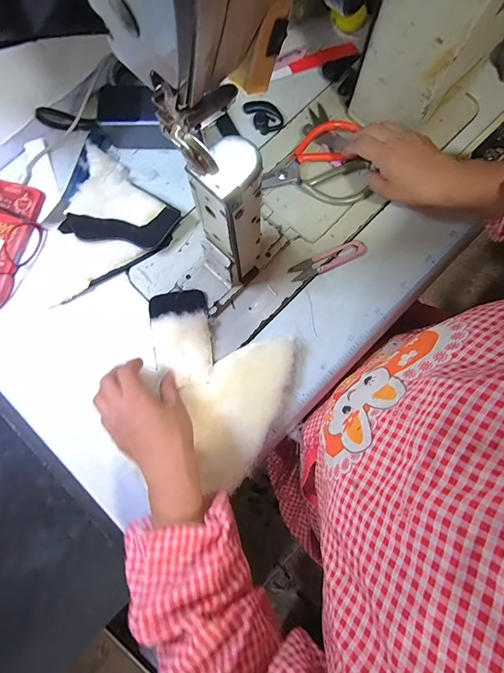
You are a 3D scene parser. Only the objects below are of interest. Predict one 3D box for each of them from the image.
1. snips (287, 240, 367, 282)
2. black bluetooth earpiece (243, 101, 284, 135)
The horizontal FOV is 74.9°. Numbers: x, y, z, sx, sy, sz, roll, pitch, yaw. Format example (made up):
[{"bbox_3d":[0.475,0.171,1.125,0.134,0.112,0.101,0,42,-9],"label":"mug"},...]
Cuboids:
[{"bbox_3d":[0.097,-0.096,0.417,0.102,0.006,0.025,-24,79,-6],"label":"snips"},{"bbox_3d":[0.017,-0.303,0.451,0.038,0.016,0.053,-29,79,-7],"label":"black bluetooth earpiece"}]

